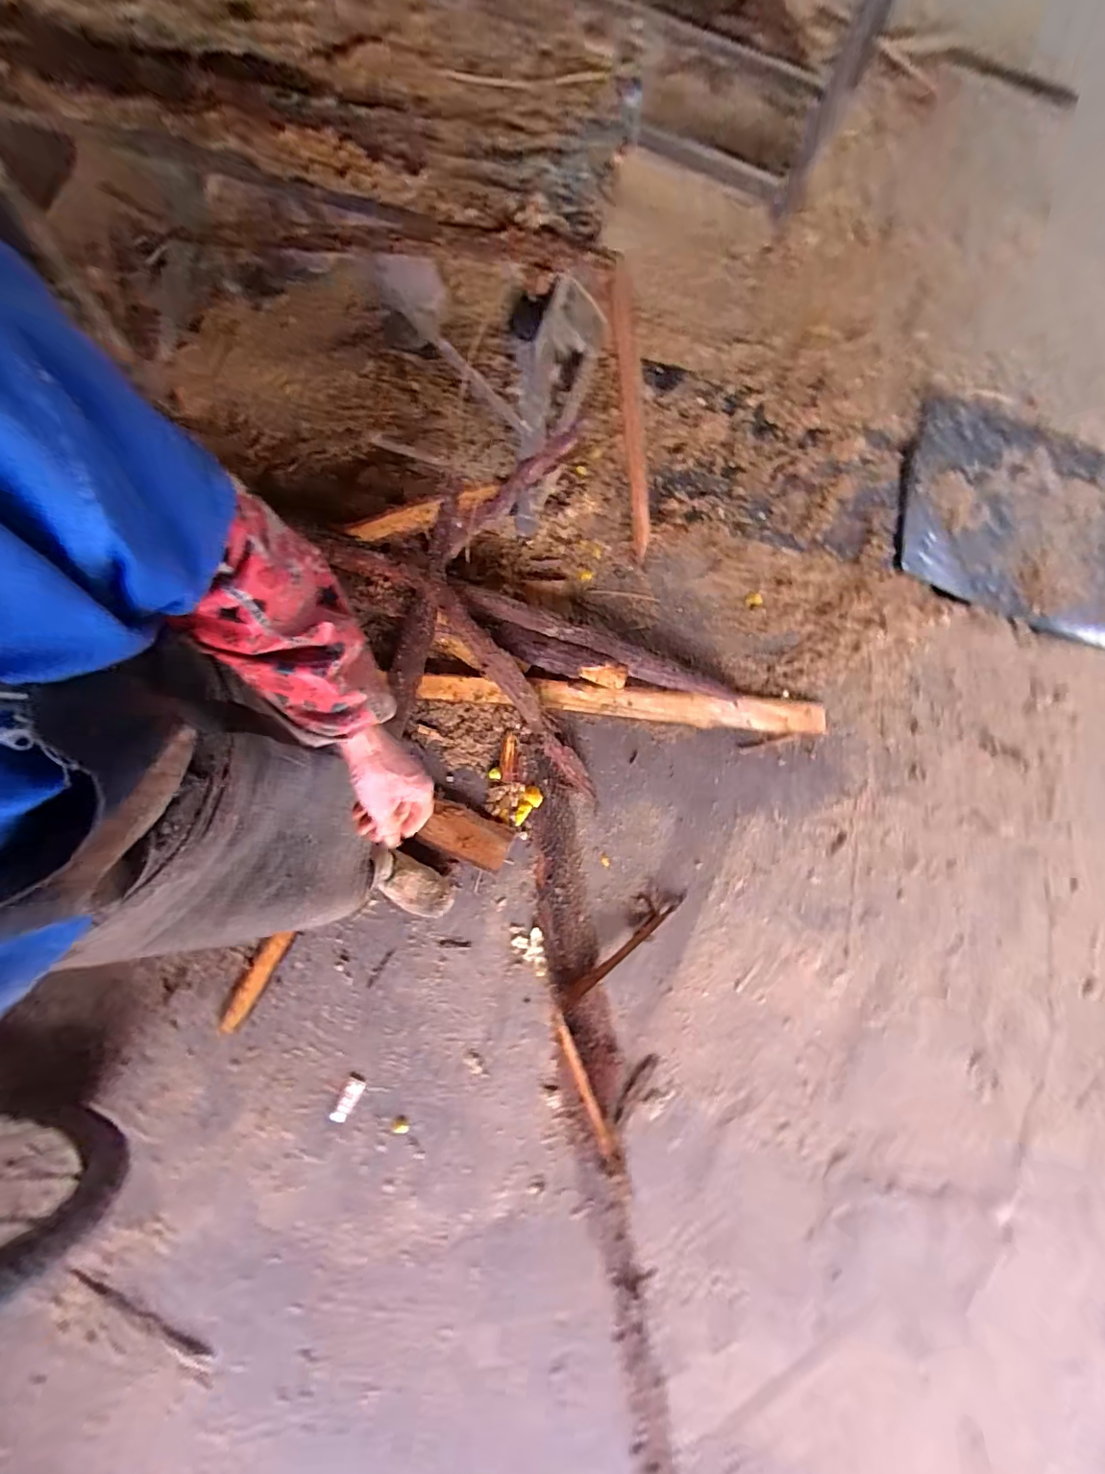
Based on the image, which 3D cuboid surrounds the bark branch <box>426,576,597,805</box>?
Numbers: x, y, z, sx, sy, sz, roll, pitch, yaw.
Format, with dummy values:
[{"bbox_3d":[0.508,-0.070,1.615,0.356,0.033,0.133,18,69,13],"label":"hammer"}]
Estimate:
[{"bbox_3d":[-0.097,-0.123,1.337,0.072,0.052,0.685,-37,93,-10],"label":"bark branch"}]

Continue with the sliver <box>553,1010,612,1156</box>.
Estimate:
[{"bbox_3d":[0.067,0.769,1.203,0.030,0.009,0.306,-21,77,-8],"label":"sliver"}]

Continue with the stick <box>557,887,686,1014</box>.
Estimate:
[{"bbox_3d":[0.155,0.475,1.248,0.378,0.038,0.081,-41,81,-12],"label":"stick"}]

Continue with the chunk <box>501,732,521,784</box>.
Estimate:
[{"bbox_3d":[-0.104,0.053,1.345,0.048,0.017,0.122,2,75,-3],"label":"chunk"}]

